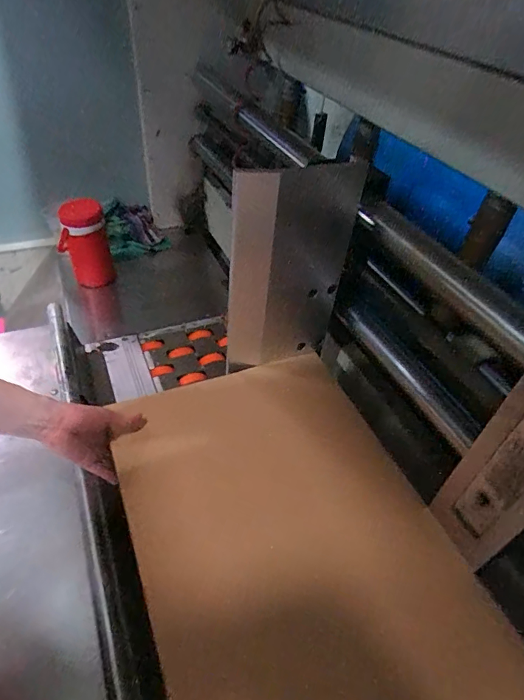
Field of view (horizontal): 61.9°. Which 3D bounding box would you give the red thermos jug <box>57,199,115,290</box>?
[{"bbox_3d":[-0.524,-0.302,1.286,0.136,0.268,0.128,-13,47,-18],"label":"red thermos jug"}]

